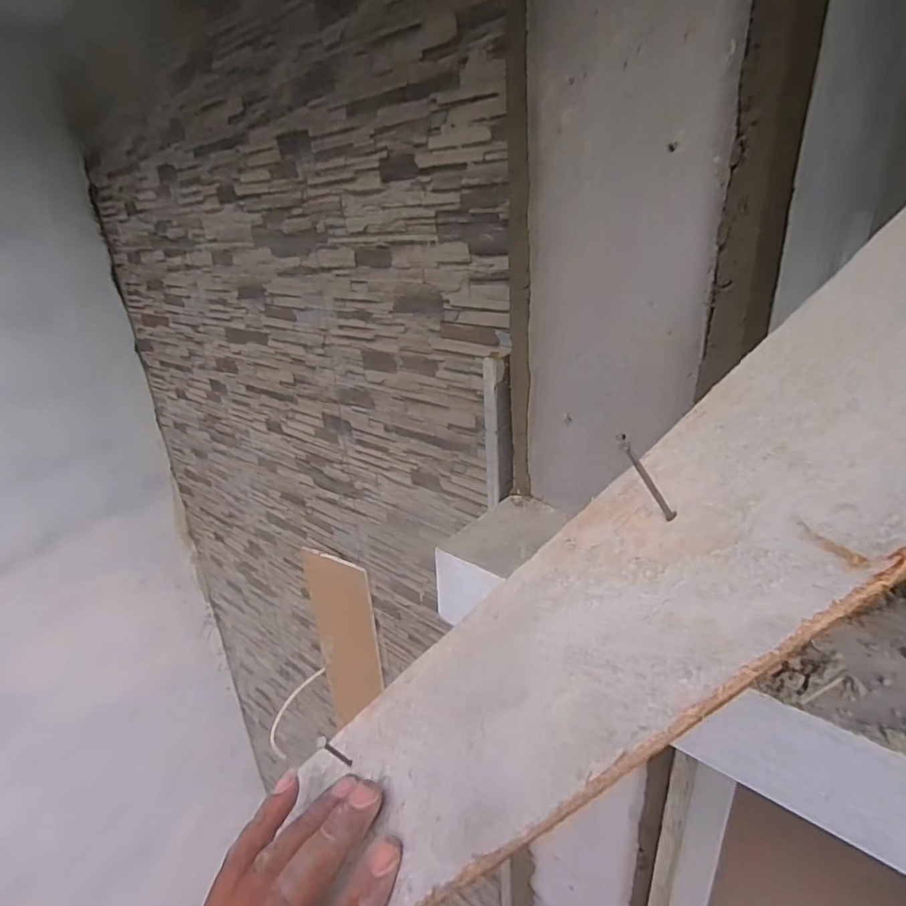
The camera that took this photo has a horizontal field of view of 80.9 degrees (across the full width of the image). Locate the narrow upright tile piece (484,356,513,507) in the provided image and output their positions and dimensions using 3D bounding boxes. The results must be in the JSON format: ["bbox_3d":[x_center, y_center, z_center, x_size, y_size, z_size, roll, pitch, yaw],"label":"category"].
[{"bbox_3d":[0.046,-0.020,0.541,0.026,0.150,0.017,0,24,8],"label":"narrow upright tile piece"}]

